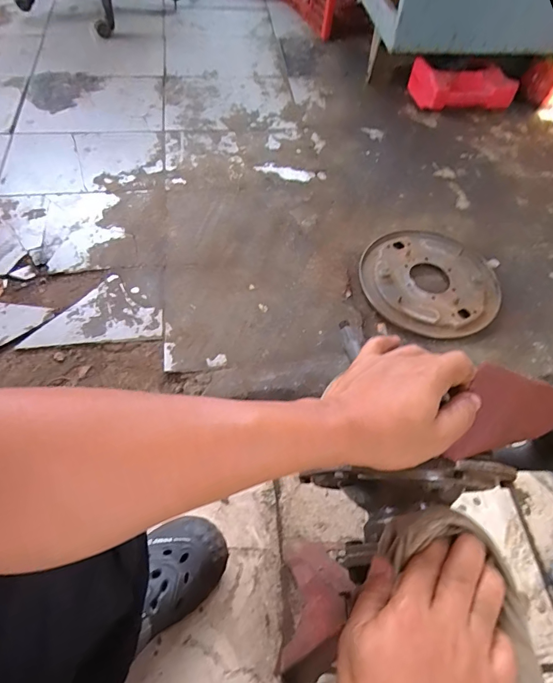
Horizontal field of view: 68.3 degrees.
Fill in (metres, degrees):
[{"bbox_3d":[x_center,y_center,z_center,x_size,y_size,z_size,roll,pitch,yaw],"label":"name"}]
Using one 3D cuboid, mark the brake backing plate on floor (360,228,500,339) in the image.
[{"bbox_3d":[0.348,-0.141,0.921,0.301,0.020,0.296,1,61,-1],"label":"brake backing plate on floor"}]

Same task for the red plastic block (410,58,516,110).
[{"bbox_3d":[0.503,-0.688,1.112,0.266,0.110,0.099,-5,61,-4],"label":"red plastic block"}]

